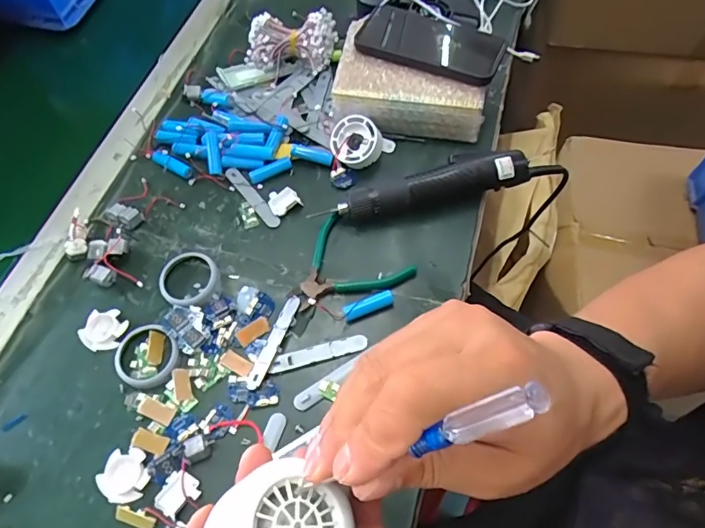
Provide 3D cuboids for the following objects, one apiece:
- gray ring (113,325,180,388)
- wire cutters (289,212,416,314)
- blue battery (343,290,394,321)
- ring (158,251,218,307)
[{"bbox_3d":[-0.191,0.084,0.446,0.060,0.008,0.057,-1,62,1],"label":"gray ring"},{"bbox_3d":[-0.010,0.011,0.479,0.107,0.009,0.100,35,68,18],"label":"wire cutters"},{"bbox_3d":[0.015,0.039,0.461,0.050,0.015,0.015,-19,63,-9],"label":"blue battery"},{"bbox_3d":[-0.166,0.014,0.483,0.054,0.011,0.059,-1,62,1],"label":"ring"}]

